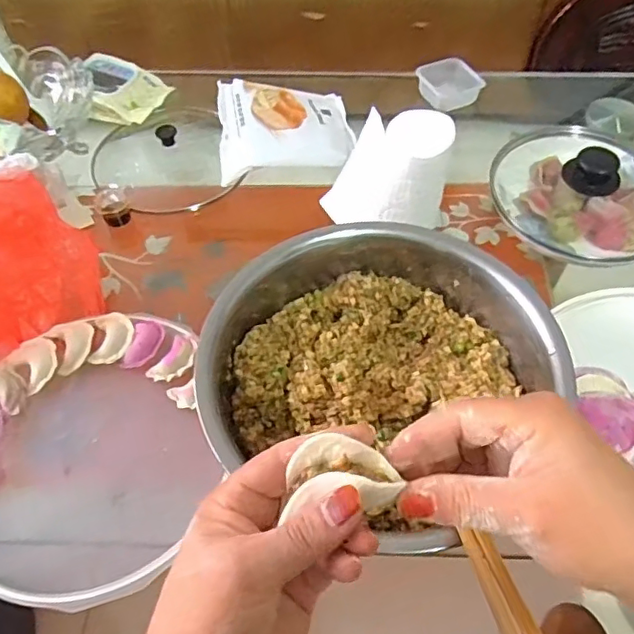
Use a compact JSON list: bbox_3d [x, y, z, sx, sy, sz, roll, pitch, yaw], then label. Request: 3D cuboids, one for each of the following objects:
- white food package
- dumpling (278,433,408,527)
[{"bbox_3d":[-0.040,-0.247,0.699,0.166,0.056,0.130,-5,55,-3],"label":"white food package"},{"bbox_3d":[0.013,0.073,0.257,0.051,0.022,0.032,2,55,2],"label":"dumpling"}]

